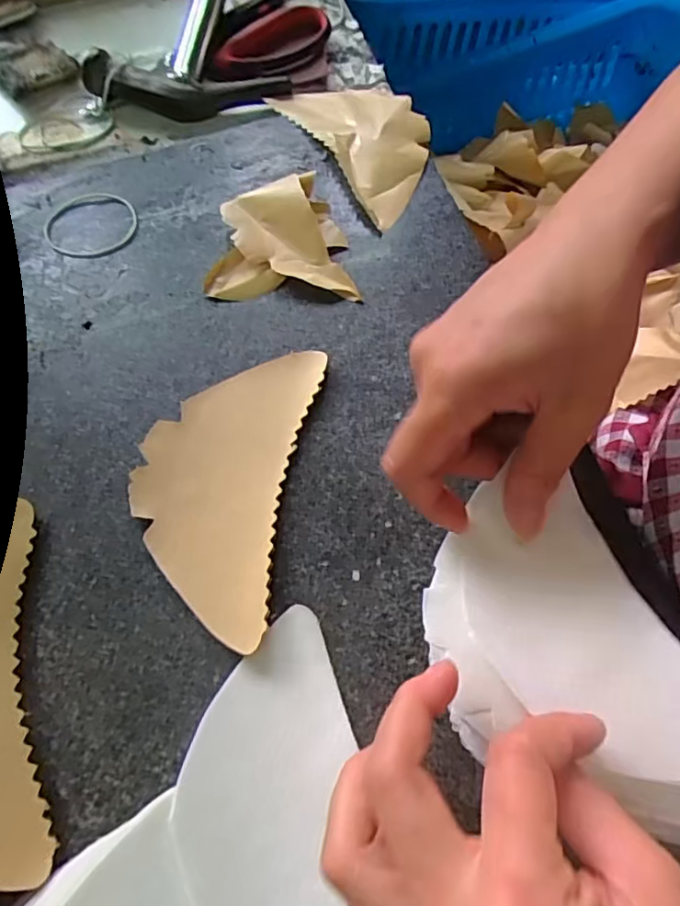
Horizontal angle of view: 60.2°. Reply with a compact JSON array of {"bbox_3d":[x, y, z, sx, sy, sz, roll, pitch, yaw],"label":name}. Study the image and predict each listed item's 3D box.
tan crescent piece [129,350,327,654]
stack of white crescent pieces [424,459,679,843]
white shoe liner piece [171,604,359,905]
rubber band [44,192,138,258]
[{"bbox_3d":[-0.059,0.011,0.283,0.075,0.015,0.145,9,67,6],"label":"tan crescent piece"},{"bbox_3d":[0.088,0.081,0.229,0.089,0.032,0.146,-23,70,-9],"label":"stack of white crescent pieces"},{"bbox_3d":[-0.022,0.140,0.225,0.072,0.007,0.140,-15,67,-16],"label":"white shoe liner piece"},{"bbox_3d":[-0.153,-0.142,0.361,0.055,0.004,0.054,-1,67,2],"label":"rubber band"}]

